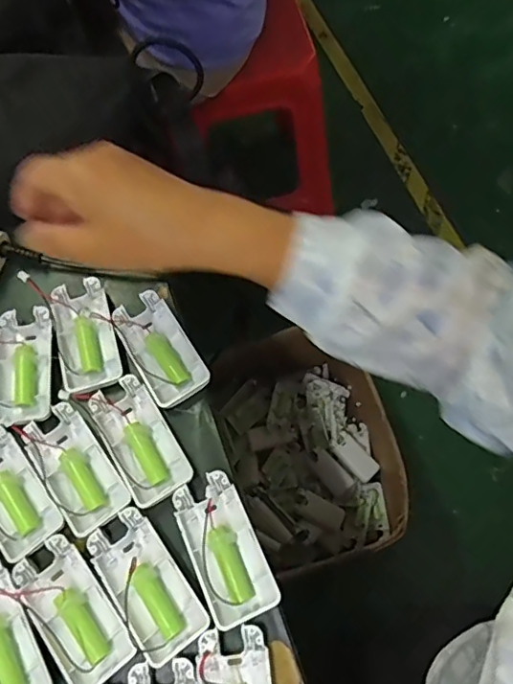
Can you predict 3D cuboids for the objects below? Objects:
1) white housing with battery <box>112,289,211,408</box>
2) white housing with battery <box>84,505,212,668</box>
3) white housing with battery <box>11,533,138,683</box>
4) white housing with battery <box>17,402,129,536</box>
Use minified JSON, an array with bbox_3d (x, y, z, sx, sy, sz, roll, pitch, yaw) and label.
[{"bbox_3d":[-0.076,0.004,0.432,0.045,0.012,0.093,-29,68,-10],"label":"white housing with battery"},{"bbox_3d":[-0.075,0.163,0.369,0.047,0.012,0.095,-35,69,-12],"label":"white housing with battery"},{"bbox_3d":[-0.122,0.181,0.366,0.045,0.015,0.094,-38,70,-13],"label":"white housing with battery"},{"bbox_3d":[-0.135,0.093,0.402,0.047,0.015,0.091,-36,69,-12],"label":"white housing with battery"}]

